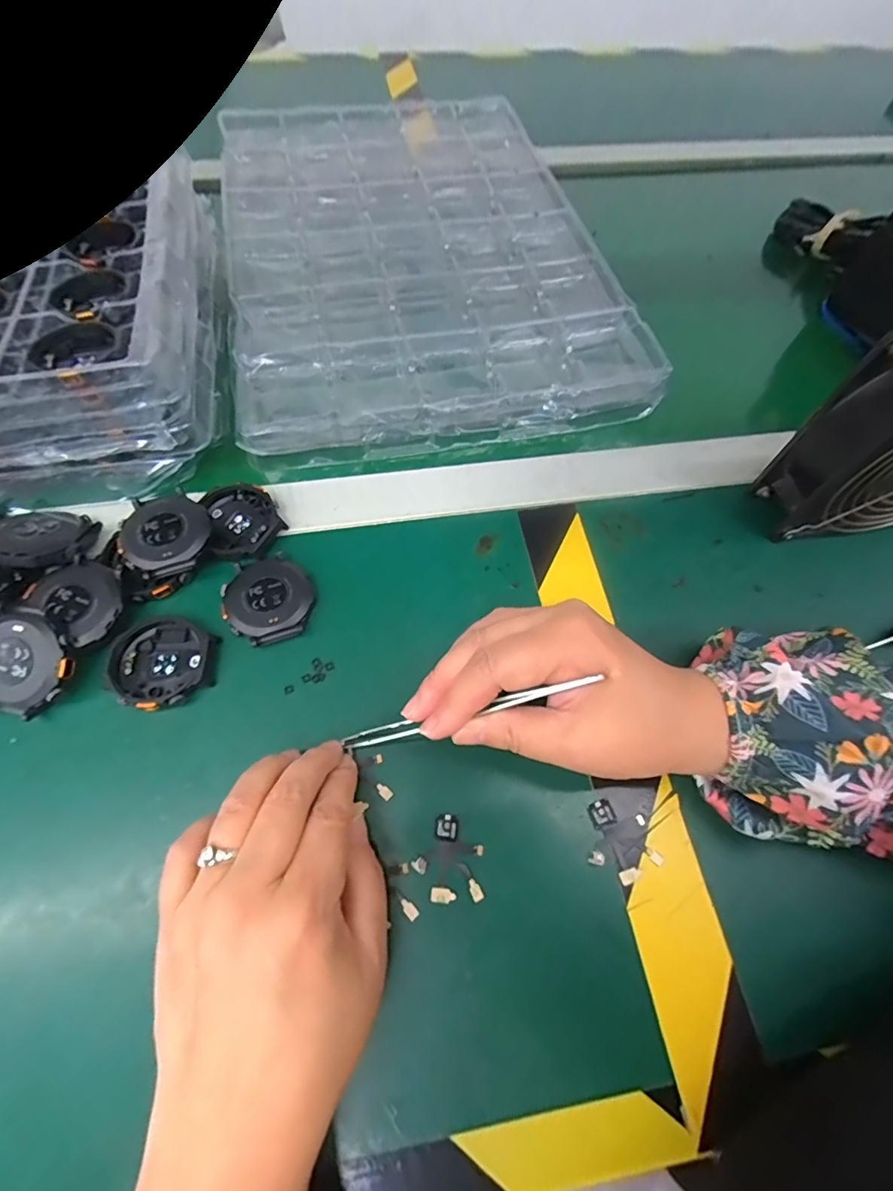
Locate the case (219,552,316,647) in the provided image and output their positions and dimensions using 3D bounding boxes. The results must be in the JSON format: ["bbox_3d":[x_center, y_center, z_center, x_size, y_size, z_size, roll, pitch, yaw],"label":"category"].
[{"bbox_3d":[-0.101,0.002,0.279,0.049,0.010,0.052,-15,65,-9],"label":"case"}]

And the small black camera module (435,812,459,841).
[{"bbox_3d":[0.000,0.109,0.231,0.011,0.004,0.012,3,63,0],"label":"small black camera module"}]

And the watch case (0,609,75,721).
[{"bbox_3d":[-0.214,0.034,0.250,0.047,0.014,0.052,0,88,0],"label":"watch case"}]

